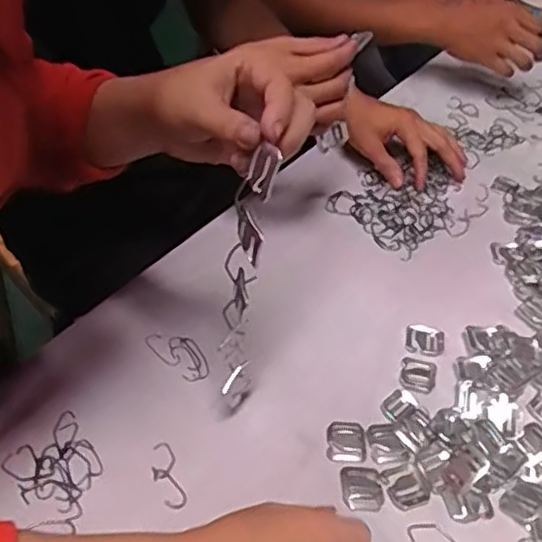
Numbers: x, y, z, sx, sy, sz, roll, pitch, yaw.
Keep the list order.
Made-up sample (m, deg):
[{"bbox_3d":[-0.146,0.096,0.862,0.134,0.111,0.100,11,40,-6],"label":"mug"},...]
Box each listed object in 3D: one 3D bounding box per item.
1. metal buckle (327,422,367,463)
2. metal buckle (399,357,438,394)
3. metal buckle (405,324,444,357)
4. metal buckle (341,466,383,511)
[{"bbox_3d":[0.061,0.136,0.538,0.031,0.004,0.036,5,44,-2],"label":"metal buckle"},{"bbox_3d":[0.130,0.090,0.590,0.032,0.004,0.035,18,45,12],"label":"metal buckle"},{"bbox_3d":[0.143,0.064,0.623,0.035,0.005,0.032,11,44,5],"label":"metal buckle"},{"bbox_3d":[0.070,0.165,0.511,0.030,0.004,0.036,2,44,-5],"label":"metal buckle"}]

